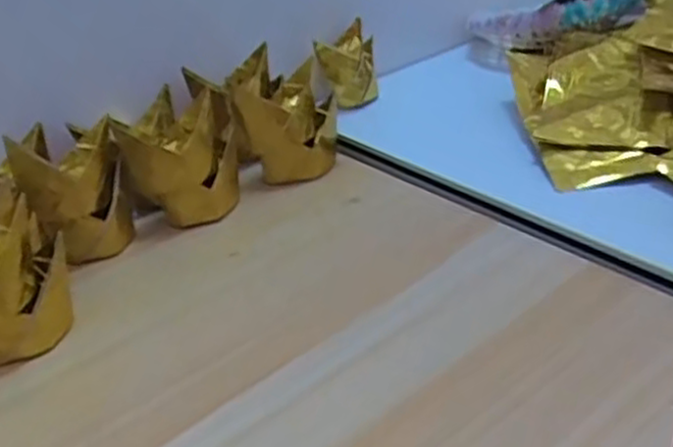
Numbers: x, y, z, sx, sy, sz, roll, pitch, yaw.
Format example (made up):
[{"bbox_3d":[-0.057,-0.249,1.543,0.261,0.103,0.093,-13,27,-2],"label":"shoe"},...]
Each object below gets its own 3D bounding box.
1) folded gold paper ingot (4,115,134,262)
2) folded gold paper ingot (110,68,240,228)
[{"bbox_3d":[-0.140,-0.014,0.417,0.044,0.064,0.051,11,36,28],"label":"folded gold paper ingot"},{"bbox_3d":[-0.089,-0.041,0.452,0.060,0.067,0.066,-8,32,0],"label":"folded gold paper ingot"}]

